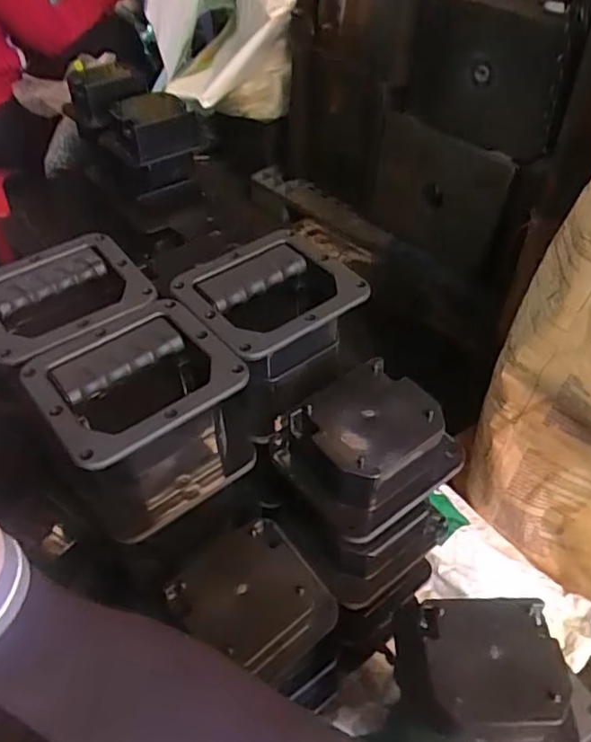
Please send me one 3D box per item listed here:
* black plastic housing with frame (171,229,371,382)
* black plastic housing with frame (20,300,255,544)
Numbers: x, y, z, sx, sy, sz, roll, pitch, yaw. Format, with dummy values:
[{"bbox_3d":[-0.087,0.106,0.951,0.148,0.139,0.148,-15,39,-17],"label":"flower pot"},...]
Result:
[{"bbox_3d":[-0.022,-0.055,0.575,0.147,0.068,0.139,-28,51,-22],"label":"black plastic housing with frame"},{"bbox_3d":[-0.128,0.043,0.528,0.145,0.126,0.133,-33,53,-26],"label":"black plastic housing with frame"}]

